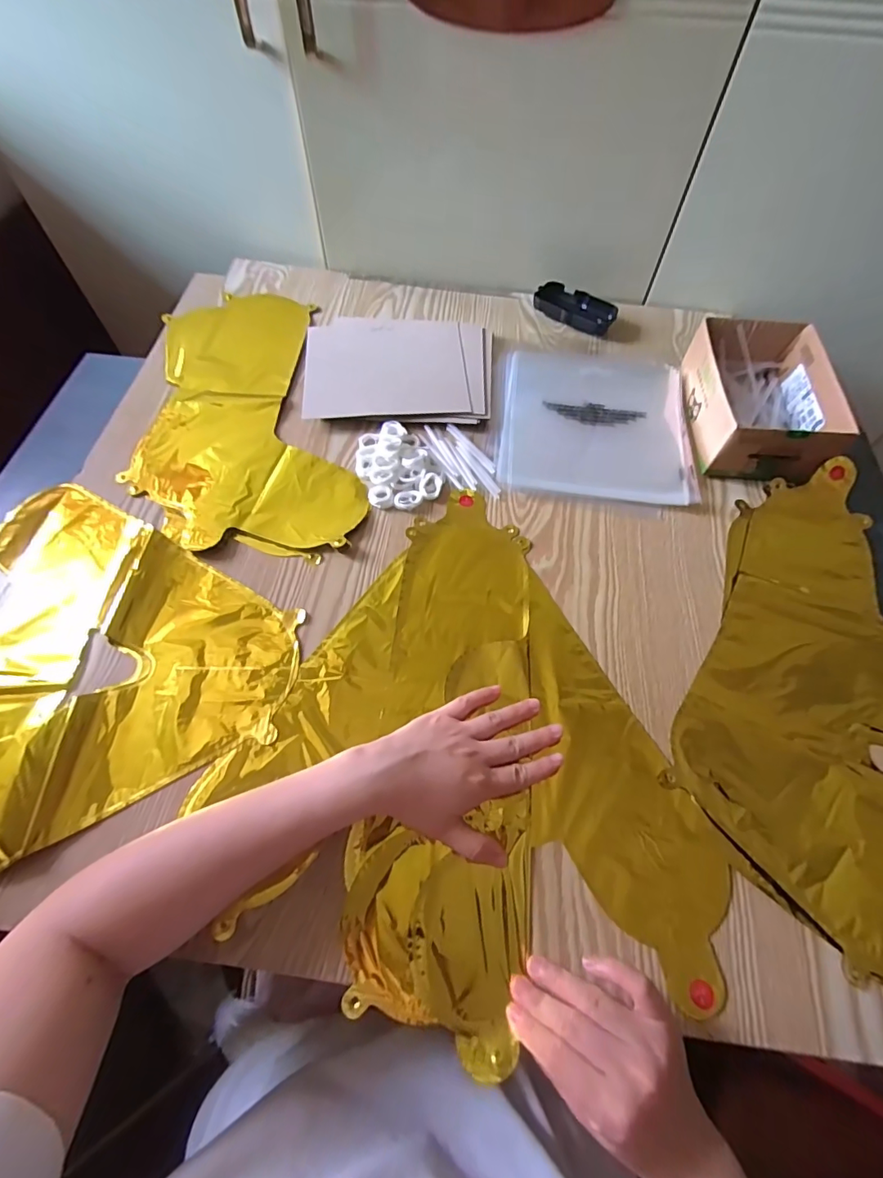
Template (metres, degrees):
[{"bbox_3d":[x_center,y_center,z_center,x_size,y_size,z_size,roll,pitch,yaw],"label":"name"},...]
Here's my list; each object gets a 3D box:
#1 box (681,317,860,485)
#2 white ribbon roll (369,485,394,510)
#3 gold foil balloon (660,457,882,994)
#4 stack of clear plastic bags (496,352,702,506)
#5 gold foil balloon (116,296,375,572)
[{"bbox_3d":[0.349,-0.212,0.546,0.131,0.063,0.194,9,61,3],"label":"box"},{"bbox_3d":[-0.062,-0.095,0.508,0.025,0.006,0.026,1,61,-1],"label":"white ribbon roll"},{"bbox_3d":[0.332,0.075,0.421,0.213,0.021,0.414,21,62,10],"label":"gold foil balloon"},{"bbox_3d":[0.178,-0.197,0.573,0.212,0.014,0.216,7,61,2],"label":"stack of clear plastic bags"},{"bbox_3d":[-0.231,-0.201,0.564,0.222,0.009,0.408,-12,62,-9],"label":"gold foil balloon"}]

